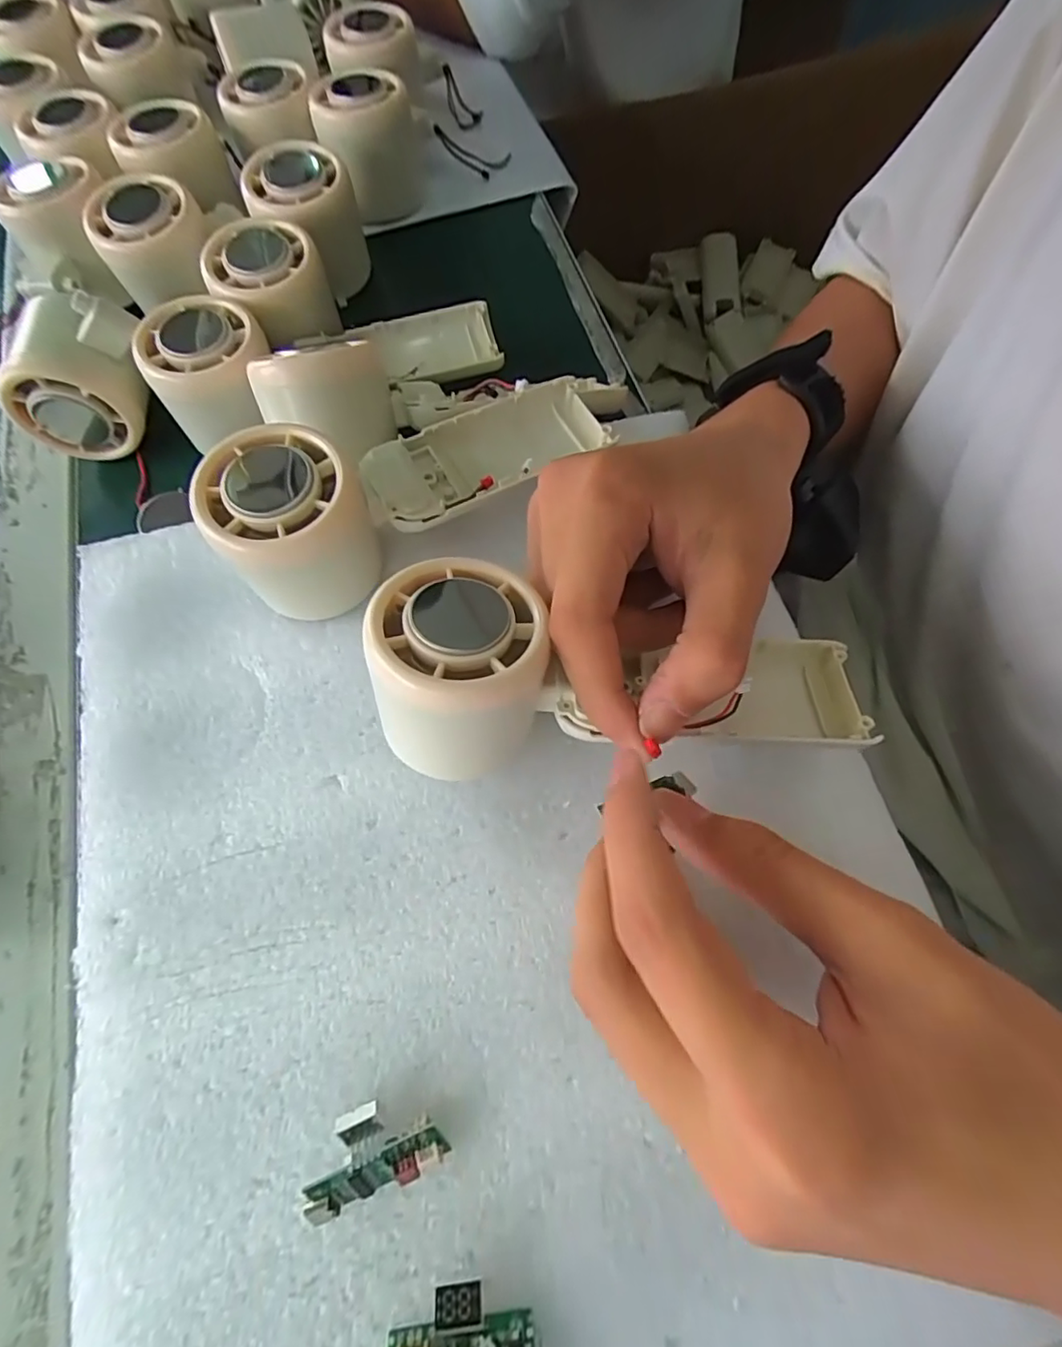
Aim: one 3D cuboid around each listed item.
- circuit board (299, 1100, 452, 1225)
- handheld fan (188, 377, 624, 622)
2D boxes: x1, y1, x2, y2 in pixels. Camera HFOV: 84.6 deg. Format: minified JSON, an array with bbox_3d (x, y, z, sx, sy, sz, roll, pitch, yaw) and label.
[{"bbox_3d":[-0.046,0.134,0.164,0.039,0.009,0.021,-22,69,-7],"label":"circuit board"},{"bbox_3d":[-0.041,-0.080,0.248,0.180,0.060,0.063,-34,71,-27],"label":"handheld fan"}]

